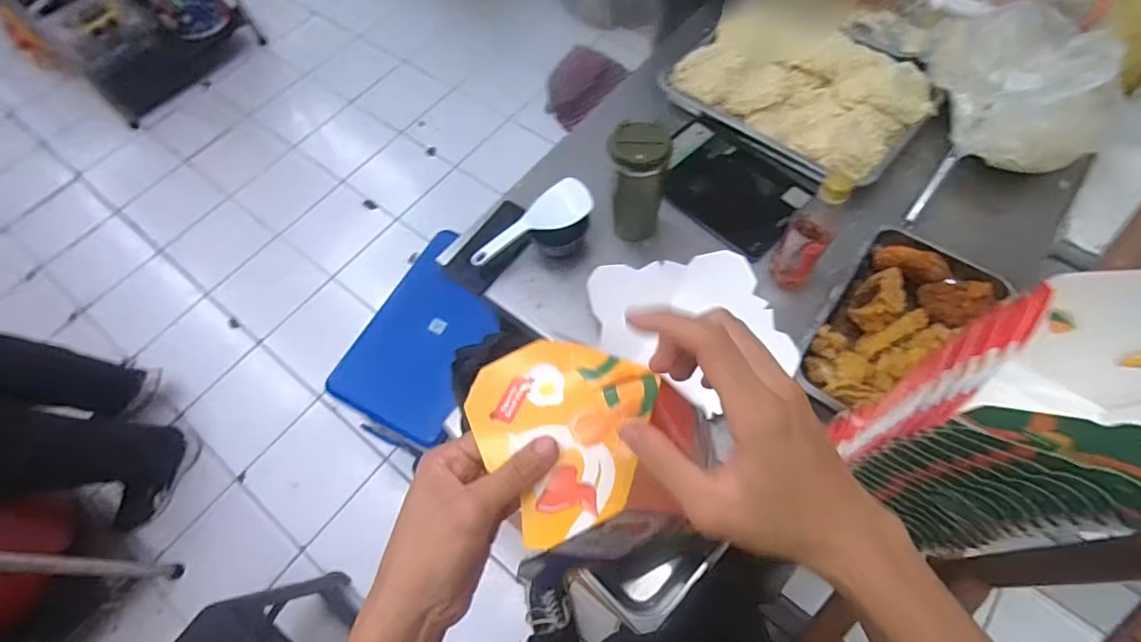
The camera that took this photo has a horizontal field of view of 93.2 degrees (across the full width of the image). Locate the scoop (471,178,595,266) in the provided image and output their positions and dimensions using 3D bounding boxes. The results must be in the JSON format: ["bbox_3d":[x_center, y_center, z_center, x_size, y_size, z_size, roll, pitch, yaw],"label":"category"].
[{"bbox_3d":[-0.058,-0.140,0.786,0.192,0.025,0.062,-29,67,6],"label":"scoop"}]

